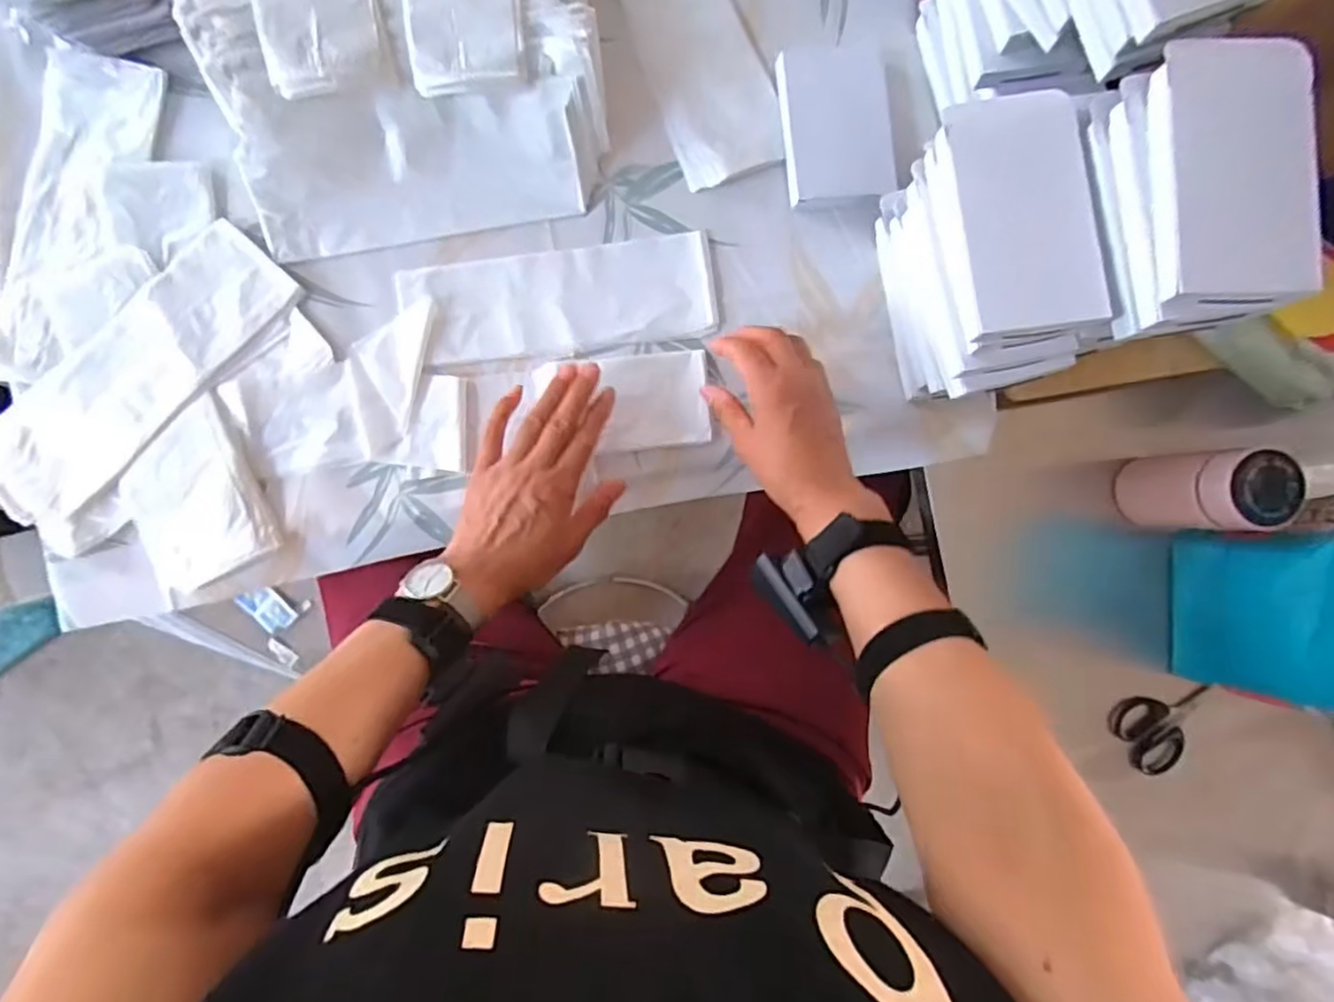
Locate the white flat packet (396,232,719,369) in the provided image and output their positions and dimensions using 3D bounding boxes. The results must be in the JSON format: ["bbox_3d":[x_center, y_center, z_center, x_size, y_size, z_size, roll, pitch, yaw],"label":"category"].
[{"bbox_3d":[-0.084,-0.162,0.558,0.245,0.007,0.084,-8,90,-3],"label":"white flat packet"}]

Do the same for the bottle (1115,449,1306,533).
[{"bbox_3d":[0.443,-0.006,0.573,0.058,0.124,0.063,5,89,-3],"label":"bottle"}]

